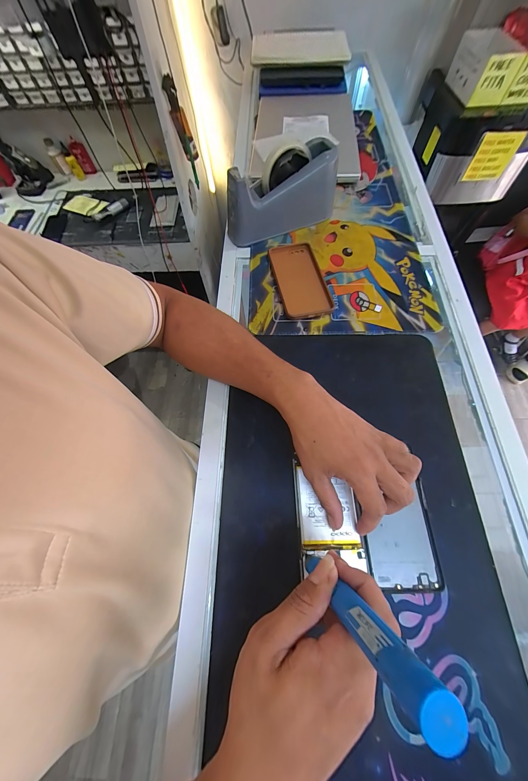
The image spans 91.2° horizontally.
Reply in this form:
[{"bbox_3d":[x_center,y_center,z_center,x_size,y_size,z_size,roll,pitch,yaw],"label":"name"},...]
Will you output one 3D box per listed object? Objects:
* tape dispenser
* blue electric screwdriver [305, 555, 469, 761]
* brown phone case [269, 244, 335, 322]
[{"bbox_3d":[0.031,-0.338,0.450,0.201,0.113,0.064,-25,67,-8],"label":"tape dispenser"},{"bbox_3d":[0.054,0.135,0.152,0.018,0.126,0.020,40,73,0],"label":"blue electric screwdriver"},{"bbox_3d":[0.058,-0.186,0.433,0.075,0.008,0.158,-11,66,-2],"label":"brown phone case"}]

